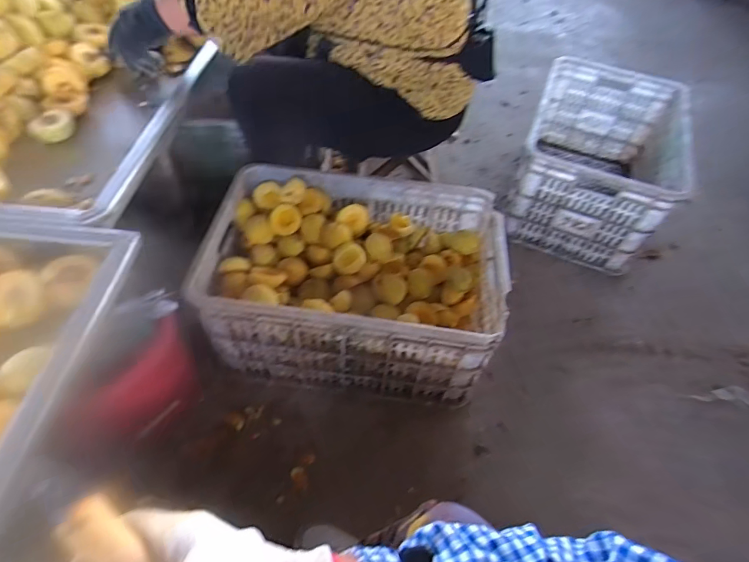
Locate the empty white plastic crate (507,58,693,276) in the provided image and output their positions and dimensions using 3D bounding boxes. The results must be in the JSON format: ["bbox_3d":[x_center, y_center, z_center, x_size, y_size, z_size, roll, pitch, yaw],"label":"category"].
[{"bbox_3d":[0.623,-0.368,1.228,0.373,0.308,0.548,20,53,10],"label":"empty white plastic crate"}]

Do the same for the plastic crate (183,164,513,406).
[{"bbox_3d":[-0.034,-0.010,0.893,0.541,0.237,0.380,7,52,0],"label":"plastic crate"}]

